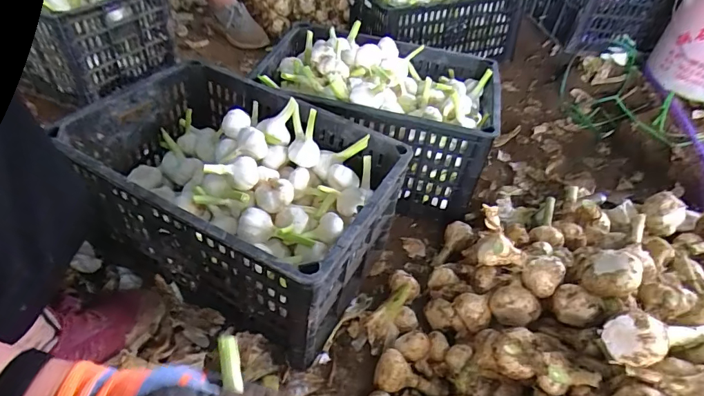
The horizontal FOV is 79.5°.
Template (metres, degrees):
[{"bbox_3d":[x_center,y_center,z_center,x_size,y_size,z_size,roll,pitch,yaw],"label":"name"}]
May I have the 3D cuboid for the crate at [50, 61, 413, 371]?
[{"bbox_3d":[-0.170,0.000,0.670,0.429,0.241,0.297,22,46,17],"label":"crate"}]

